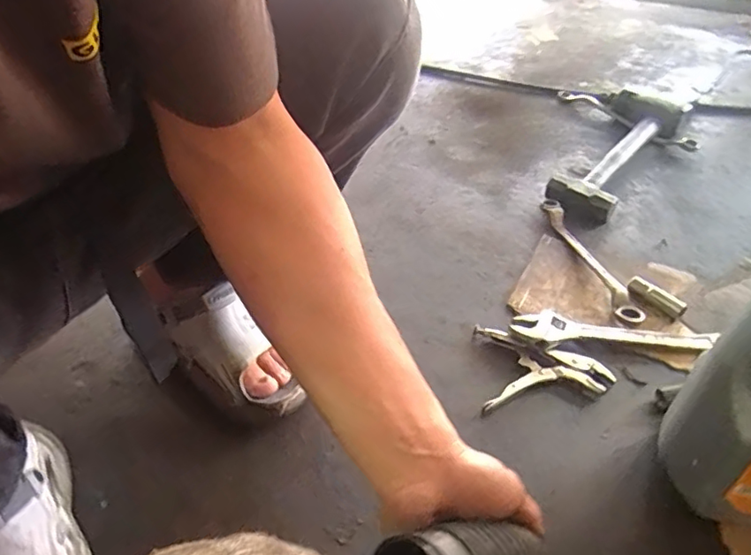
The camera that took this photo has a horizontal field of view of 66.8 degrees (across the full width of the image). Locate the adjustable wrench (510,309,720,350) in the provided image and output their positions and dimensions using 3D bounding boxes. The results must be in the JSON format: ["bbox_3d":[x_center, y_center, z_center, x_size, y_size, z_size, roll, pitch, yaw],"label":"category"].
[{"bbox_3d":[0.312,0.070,0.752,0.257,0.021,0.058,1,41,1],"label":"adjustable wrench"}]

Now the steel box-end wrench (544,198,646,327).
[{"bbox_3d":[0.324,-0.035,0.874,0.028,0.022,0.290,-7,41,-8],"label":"steel box-end wrench"}]

